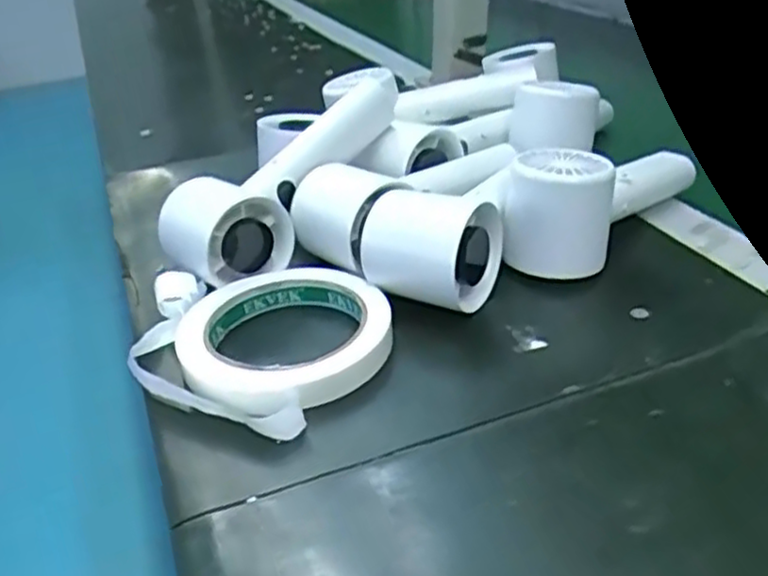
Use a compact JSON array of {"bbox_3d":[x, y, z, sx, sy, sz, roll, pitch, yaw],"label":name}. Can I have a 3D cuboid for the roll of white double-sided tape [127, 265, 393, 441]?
[{"bbox_3d":[-0.063,0.022,0.382,0.127,0.024,0.127,-5,31,3],"label":"roll of white double-sided tape"}]

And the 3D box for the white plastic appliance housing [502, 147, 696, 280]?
[{"bbox_3d":[0.131,-0.063,0.446,0.048,0.065,0.163,21,40,38],"label":"white plastic appliance housing"}]

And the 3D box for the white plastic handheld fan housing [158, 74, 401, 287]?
[{"bbox_3d":[-0.056,-0.066,0.453,0.168,0.053,0.056,-42,43,-20],"label":"white plastic handheld fan housing"}]

